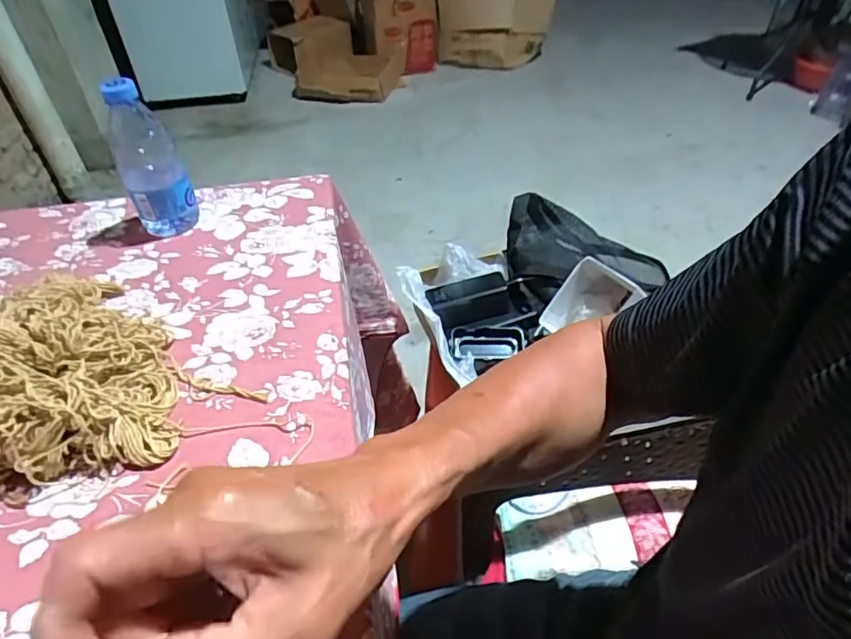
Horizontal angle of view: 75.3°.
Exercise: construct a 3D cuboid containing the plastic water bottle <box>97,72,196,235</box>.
[{"bbox_3d":[-0.302,-0.174,0.601,0.063,0.161,0.056,-23,46,-21],"label":"plastic water bottle"}]

